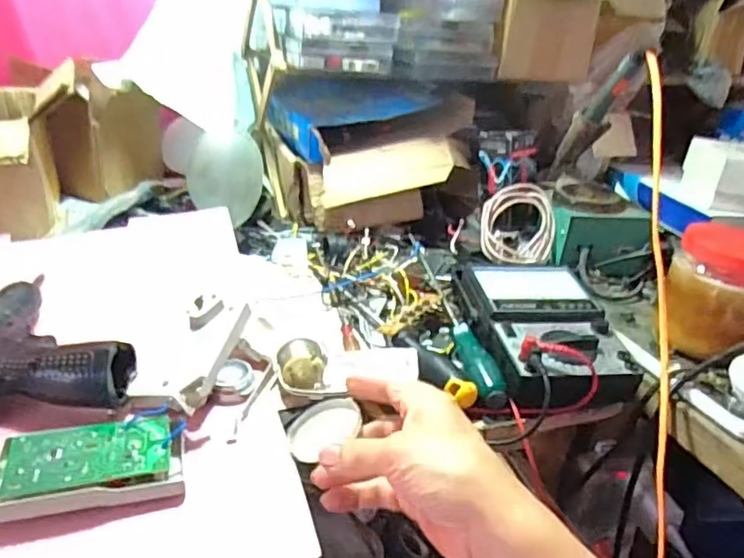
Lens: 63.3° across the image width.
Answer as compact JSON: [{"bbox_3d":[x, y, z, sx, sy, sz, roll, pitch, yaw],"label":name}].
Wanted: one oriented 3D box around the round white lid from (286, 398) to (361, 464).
[{"bbox_3d":[-0.034,0.107,0.440,0.055,0.005,0.046,-27,32,-4],"label":"round white lid"}]

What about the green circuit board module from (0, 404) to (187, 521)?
[{"bbox_3d":[-0.183,0.123,0.400,0.112,0.026,0.063,-5,29,-19],"label":"green circuit board module"}]

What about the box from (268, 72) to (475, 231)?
[{"bbox_3d":[-0.008,-0.174,0.801,0.216,0.154,0.227,-4,28,-17],"label":"box"}]

